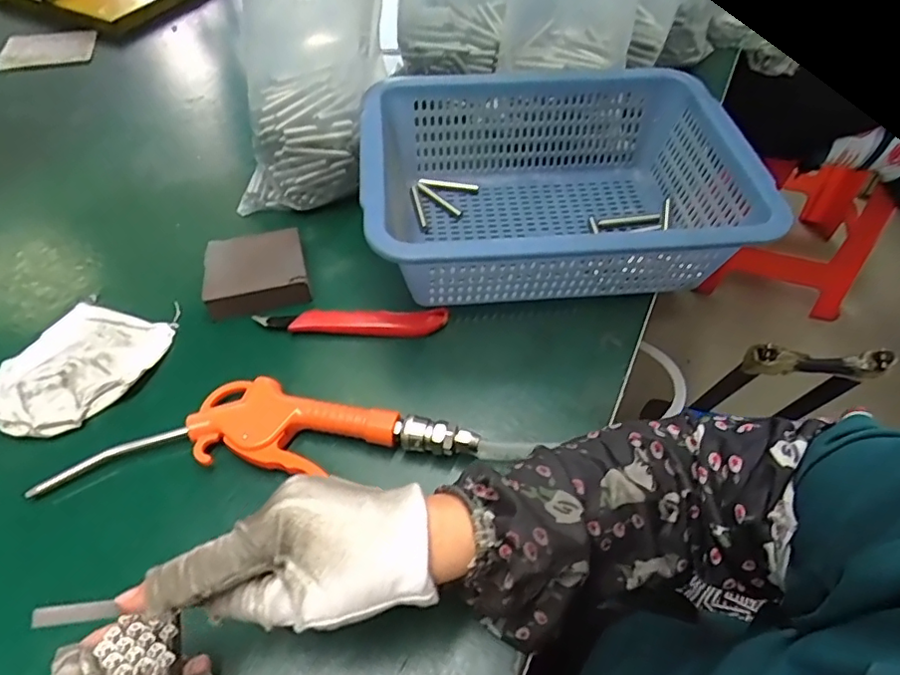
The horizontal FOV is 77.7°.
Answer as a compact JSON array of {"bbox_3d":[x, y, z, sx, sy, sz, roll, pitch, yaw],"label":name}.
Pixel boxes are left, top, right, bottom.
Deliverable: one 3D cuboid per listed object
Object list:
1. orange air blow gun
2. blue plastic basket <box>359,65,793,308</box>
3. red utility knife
[{"bbox_3d":[-0.124,0.062,0.383,0.273,0.025,0.070,-5,53,-2],"label":"orange air blow gun"},{"bbox_3d":[0.087,-0.135,0.481,0.304,0.102,0.247,-6,53,-3],"label":"blue plastic basket"},{"bbox_3d":[-0.078,-0.011,0.446,0.150,0.018,0.019,-3,53,-1],"label":"red utility knife"}]

